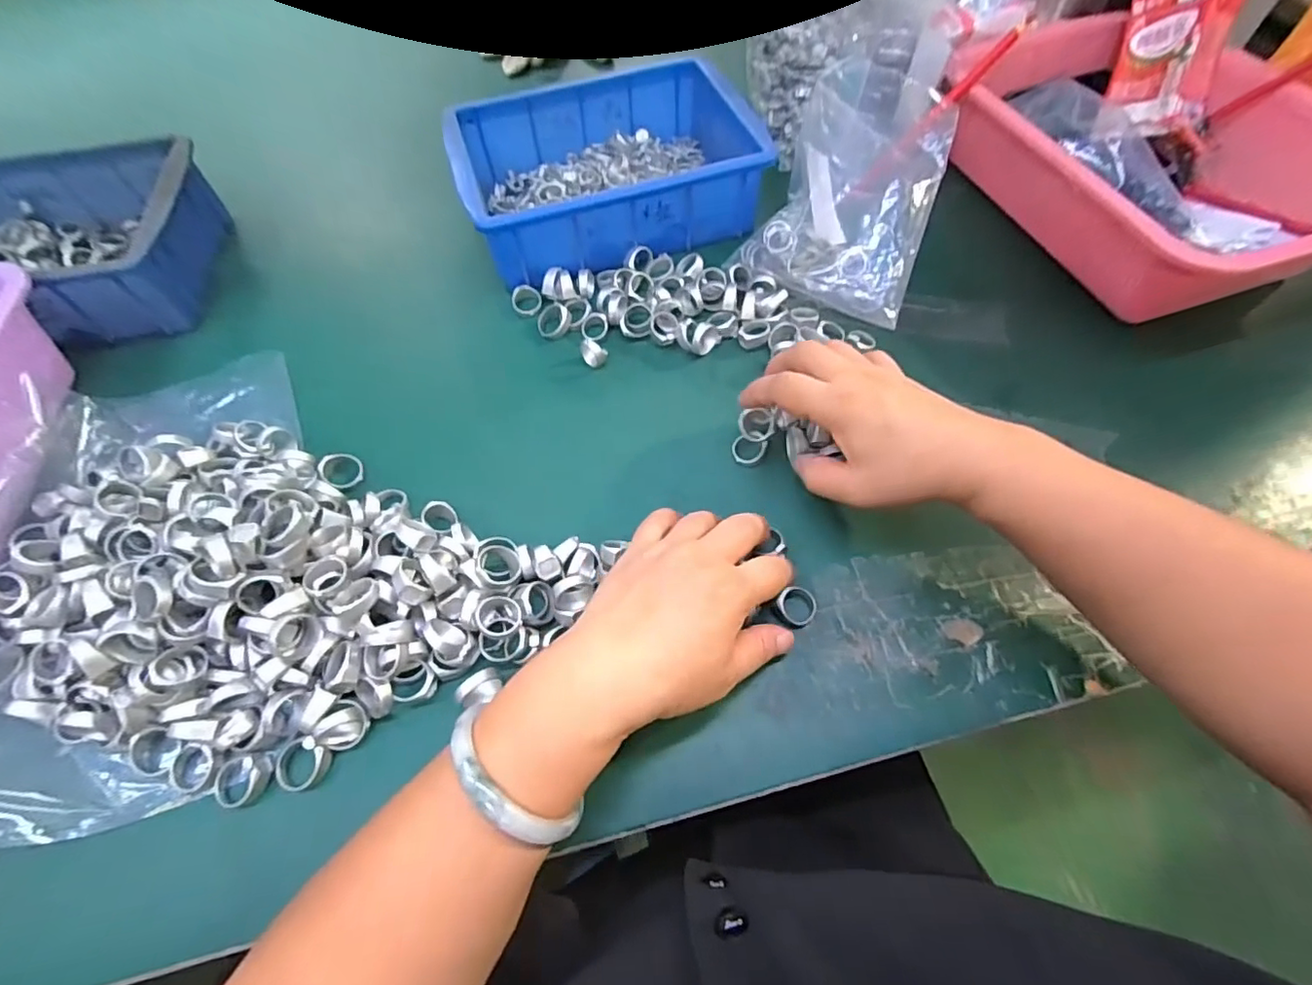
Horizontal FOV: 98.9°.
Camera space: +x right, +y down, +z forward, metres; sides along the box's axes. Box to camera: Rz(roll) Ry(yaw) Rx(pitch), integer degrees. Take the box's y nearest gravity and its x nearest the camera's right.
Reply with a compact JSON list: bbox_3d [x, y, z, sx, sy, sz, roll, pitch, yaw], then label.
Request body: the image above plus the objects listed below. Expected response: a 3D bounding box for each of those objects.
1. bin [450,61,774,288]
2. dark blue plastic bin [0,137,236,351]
[{"bbox_3d":[-0.041,-0.277,0.491,0.227,0.084,0.167,-17,61,-9],"label":"bin"},{"bbox_3d":[-0.502,-0.204,0.470,0.241,0.077,0.175,-2,60,0],"label":"dark blue plastic bin"}]

